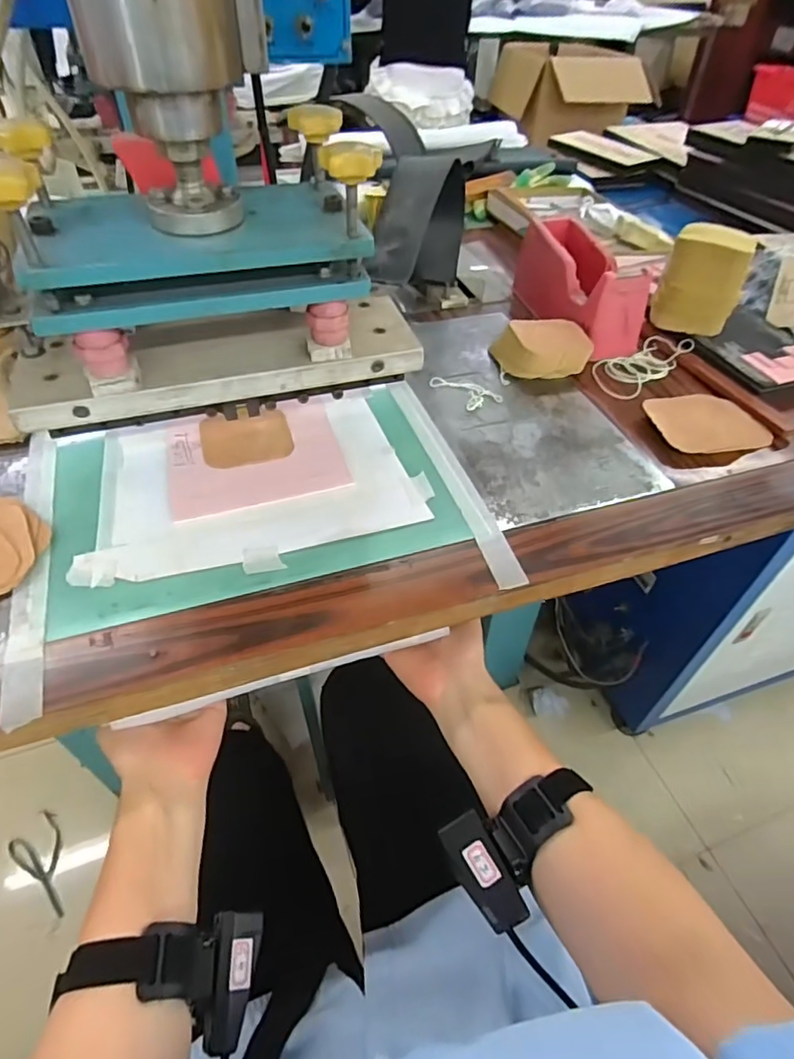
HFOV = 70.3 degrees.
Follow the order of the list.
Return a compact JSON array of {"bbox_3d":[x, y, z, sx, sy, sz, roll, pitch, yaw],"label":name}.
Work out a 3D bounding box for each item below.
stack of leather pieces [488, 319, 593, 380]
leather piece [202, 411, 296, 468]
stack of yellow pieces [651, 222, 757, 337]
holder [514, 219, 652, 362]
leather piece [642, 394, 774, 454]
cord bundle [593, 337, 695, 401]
[{"bbox_3d":[0.161,-0.203,0.629,0.094,0.035,0.081,-13,49,-14],"label":"stack of leather pieces"},{"bbox_3d":[-0.142,-0.088,0.534,0.081,0.005,0.075,-10,48,-11],"label":"leather piece"},{"bbox_3d":[0.350,-0.286,0.646,0.087,0.099,0.068,23,51,19],"label":"stack of yellow pieces"},{"bbox_3d":[0.219,-0.297,0.682,0.077,0.086,0.199,-11,49,-11],"label":"holder"},{"bbox_3d":[0.311,-0.108,0.566,0.115,0.007,0.079,-6,54,-12],"label":"leather piece"},{"bbox_3d":[0.275,-0.191,0.641,0.139,0.018,0.063,-32,56,-27],"label":"cord bundle"}]

